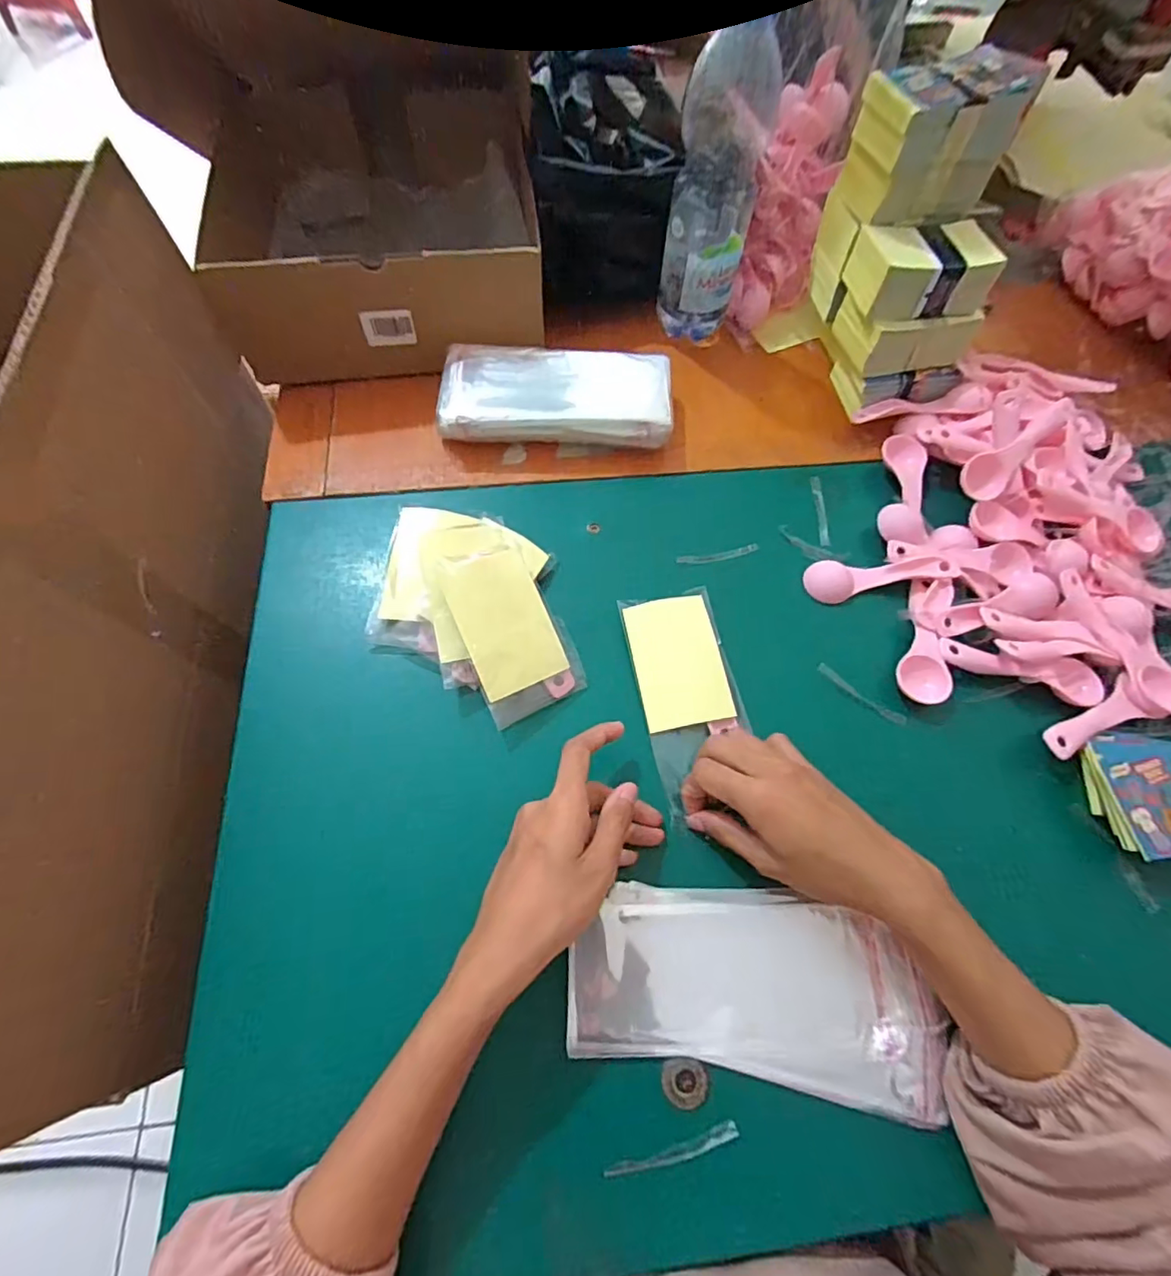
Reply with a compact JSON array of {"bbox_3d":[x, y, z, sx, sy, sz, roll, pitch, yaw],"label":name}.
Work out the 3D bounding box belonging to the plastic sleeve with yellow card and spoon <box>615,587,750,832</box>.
[{"bbox_3d":[0.072,0.037,0.388,0.066,0.013,0.149,-9,66,-7],"label":"plastic sleeve with yellow card and spoon"}]

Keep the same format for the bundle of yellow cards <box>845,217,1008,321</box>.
[{"bbox_3d":[0.269,-0.296,0.451,0.094,0.043,0.073,-5,66,-5],"label":"bundle of yellow cards"}]

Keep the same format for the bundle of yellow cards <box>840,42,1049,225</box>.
[{"bbox_3d":[0.263,-0.378,0.428,0.104,0.081,0.061,-11,66,-8],"label":"bundle of yellow cards"}]

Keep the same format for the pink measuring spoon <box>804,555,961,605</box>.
[{"bbox_3d":[0.231,-0.048,0.438,0.112,0.022,0.032,-3,65,-4],"label":"pink measuring spoon"}]

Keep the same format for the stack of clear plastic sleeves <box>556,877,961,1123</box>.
[{"bbox_3d":[0.092,0.192,0.315,0.193,0.013,0.092,7,65,3],"label":"stack of clear plastic sleeves"}]

